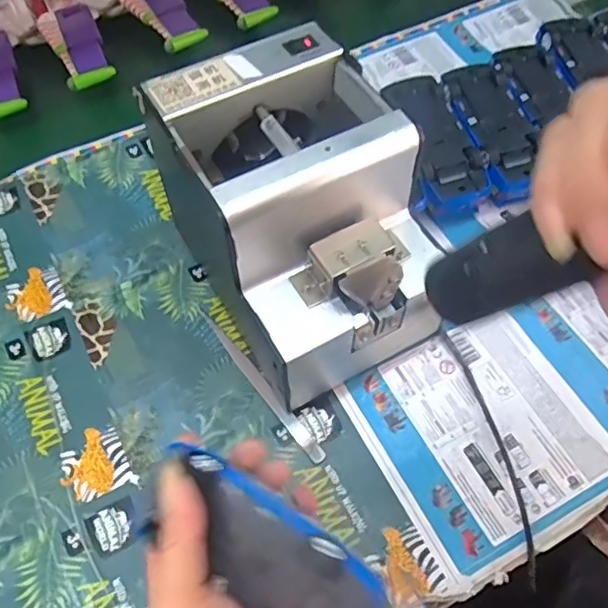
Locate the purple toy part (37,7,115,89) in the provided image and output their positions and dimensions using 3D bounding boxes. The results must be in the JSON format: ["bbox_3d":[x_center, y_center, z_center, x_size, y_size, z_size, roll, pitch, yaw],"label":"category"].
[{"bbox_3d":[-0.218,-0.248,0.559,0.050,0.013,0.117,-22,60,-13],"label":"purple toy part"}]

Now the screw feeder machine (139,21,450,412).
[{"bbox_3d":[-0.002,-0.055,0.380,0.122,0.143,0.173,-28,63,-16],"label":"screw feeder machine"}]

